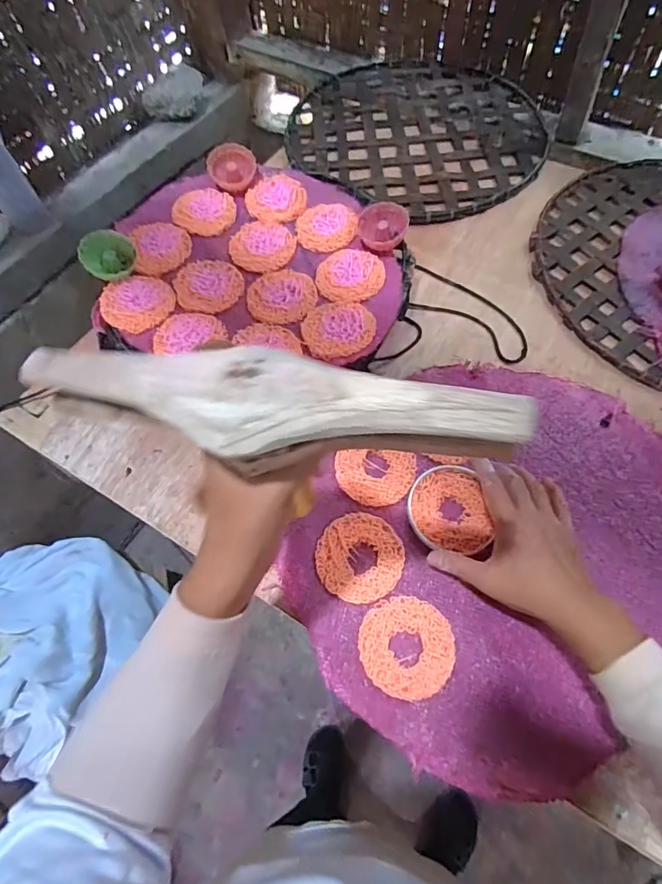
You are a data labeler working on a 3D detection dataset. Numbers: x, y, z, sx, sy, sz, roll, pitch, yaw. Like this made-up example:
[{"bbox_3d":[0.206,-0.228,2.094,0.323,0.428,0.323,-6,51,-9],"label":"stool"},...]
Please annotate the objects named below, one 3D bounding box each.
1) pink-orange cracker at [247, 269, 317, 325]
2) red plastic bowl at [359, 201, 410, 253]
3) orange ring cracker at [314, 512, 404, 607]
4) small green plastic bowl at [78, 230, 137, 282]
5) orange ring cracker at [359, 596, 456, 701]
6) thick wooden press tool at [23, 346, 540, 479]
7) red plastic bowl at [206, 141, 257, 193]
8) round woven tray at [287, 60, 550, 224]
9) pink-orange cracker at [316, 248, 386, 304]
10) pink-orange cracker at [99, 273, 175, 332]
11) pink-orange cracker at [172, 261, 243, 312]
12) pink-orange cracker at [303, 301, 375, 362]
[{"bbox_3d":[-0.057,-0.168,0.532,0.076,0.004,0.078,-6,63,0],"label":"pink-orange cracker"},{"bbox_3d":[0.062,-0.261,0.565,0.059,0.024,0.059,0,90,11],"label":"red plastic bowl"},{"bbox_3d":[0.027,0.106,0.429,0.078,0.007,0.079,12,65,9],"label":"orange ring cracker"},{"bbox_3d":[-0.253,-0.212,0.529,0.056,0.032,0.056,-1,63,3],"label":"small green plastic bowl"},{"bbox_3d":[0.065,0.173,0.394,0.078,0.006,0.078,-1,63,3],"label":"orange ring cracker"},{"bbox_3d":[-0.042,-0.016,0.242,0.267,0.035,0.056,8,64,13],"label":"thick wooden press tool"},{"bbox_3d":[-0.130,-0.362,0.612,0.064,0.023,0.064,-3,79,13],"label":"red plastic bowl"},{"bbox_3d":[0.125,-0.485,0.727,0.394,0.021,0.406,-1,62,2],"label":"round woven tray"},{"bbox_3d":[0.022,-0.197,0.544,0.077,0.007,0.081,-1,63,3],"label":"pink-orange cracker"},{"bbox_3d":[-0.220,-0.159,0.527,0.078,0.015,0.073,-1,63,3],"label":"pink-orange cracker"},{"bbox_3d":[-0.144,-0.185,0.546,0.077,0.010,0.076,-1,63,3],"label":"pink-orange cracker"},{"bbox_3d":[0.008,-0.122,0.503,0.077,0.007,0.081,-1,63,3],"label":"pink-orange cracker"}]

